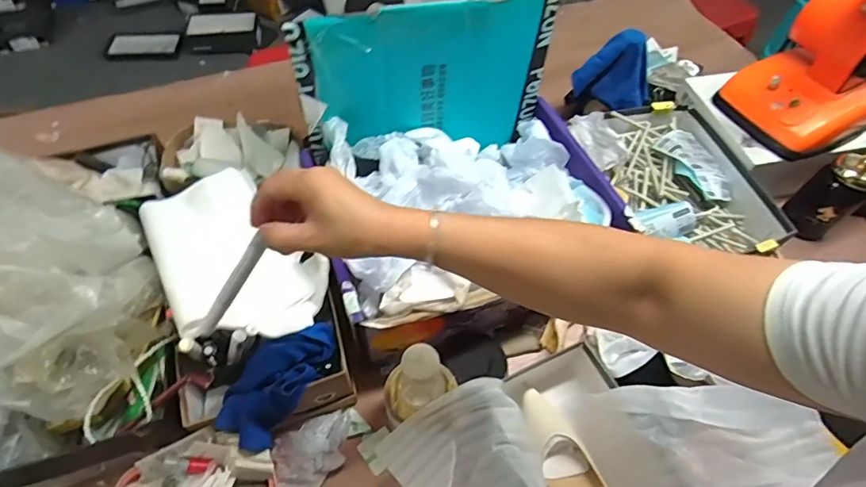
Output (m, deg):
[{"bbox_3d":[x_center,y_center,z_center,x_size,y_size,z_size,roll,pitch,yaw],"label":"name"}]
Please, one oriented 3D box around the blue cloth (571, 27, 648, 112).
[{"bbox_3d":[0.325,-0.307,0.867,0.146,0.118,0.056,6,56,2],"label":"blue cloth"}]

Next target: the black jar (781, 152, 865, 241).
[{"bbox_3d":[0.645,-0.078,0.791,0.075,0.143,0.074,1,56,-2],"label":"black jar"}]

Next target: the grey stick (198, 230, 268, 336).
[{"bbox_3d":[-0.187,0.044,0.453,0.016,0.137,0.015,5,44,-48],"label":"grey stick"}]

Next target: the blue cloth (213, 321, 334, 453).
[{"bbox_3d":[-0.180,0.155,0.570,0.075,0.041,0.154,29,59,16],"label":"blue cloth"}]

